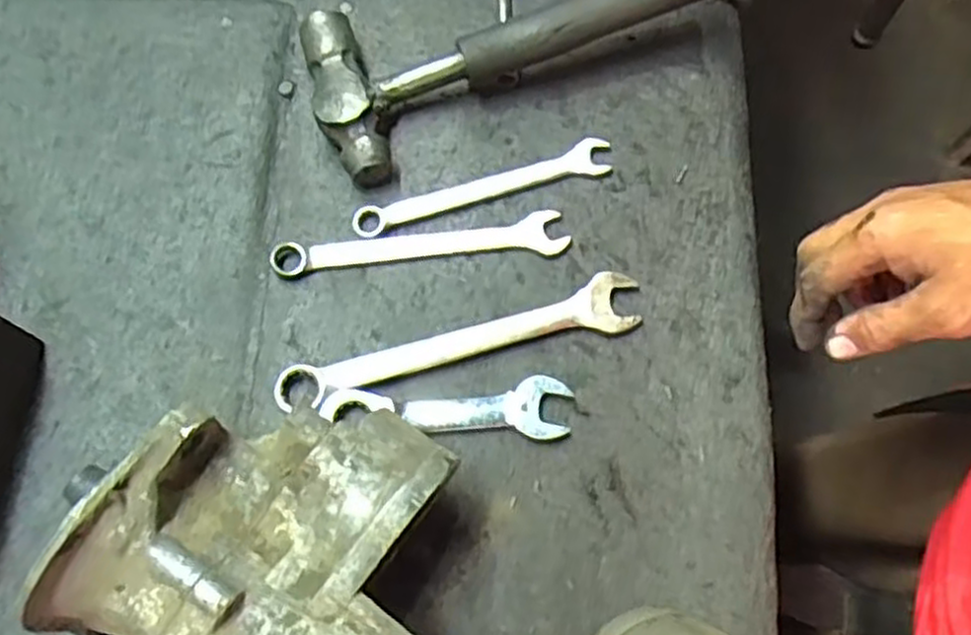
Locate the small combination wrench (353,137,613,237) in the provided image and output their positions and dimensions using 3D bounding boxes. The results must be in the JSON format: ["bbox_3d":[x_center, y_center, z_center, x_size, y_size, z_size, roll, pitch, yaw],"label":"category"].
[{"bbox_3d":[-0.001,-0.076,0.455,0.154,0.008,0.020,-16,73,-7],"label":"small combination wrench"}]

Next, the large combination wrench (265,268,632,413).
[{"bbox_3d":[-0.013,0.012,0.427,0.201,0.015,0.032,-13,73,-6],"label":"large combination wrench"}]

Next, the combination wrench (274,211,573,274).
[{"bbox_3d":[-0.036,-0.039,0.444,0.164,0.009,0.025,-8,72,-4],"label":"combination wrench"}]

